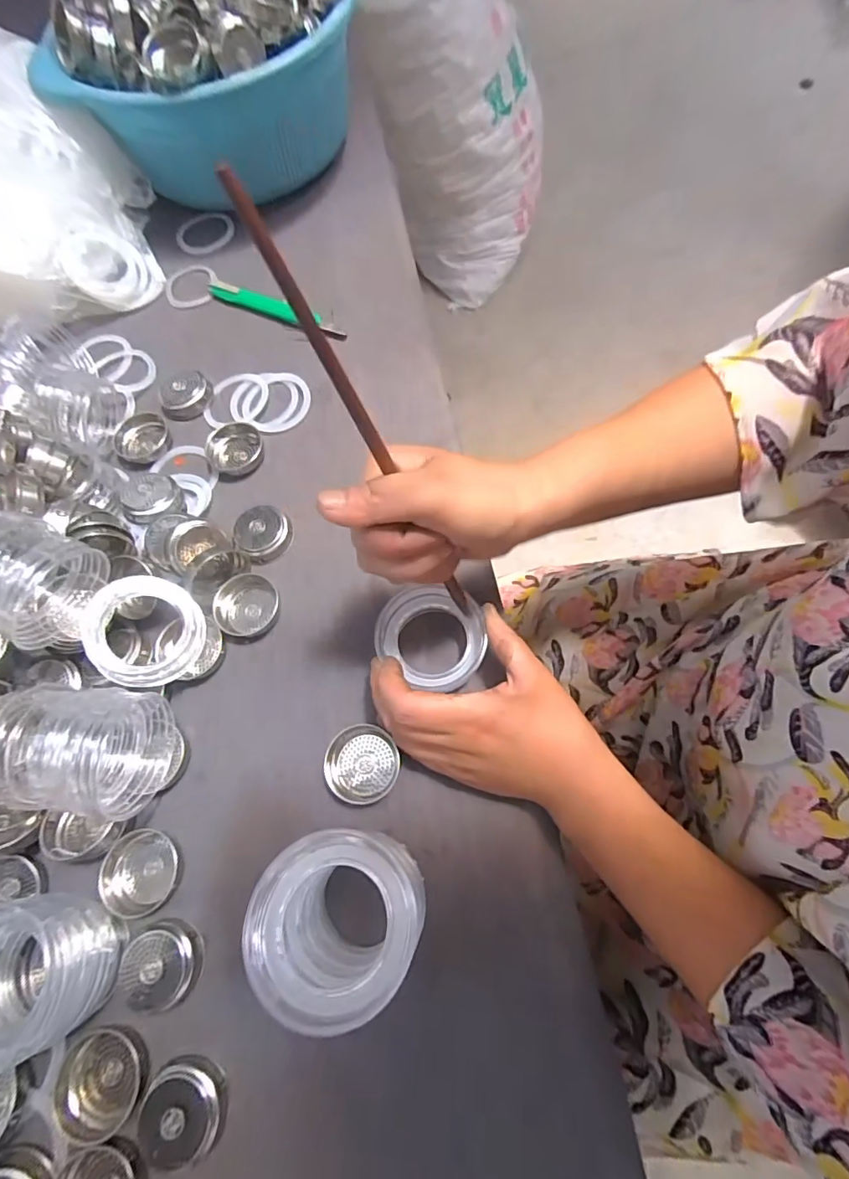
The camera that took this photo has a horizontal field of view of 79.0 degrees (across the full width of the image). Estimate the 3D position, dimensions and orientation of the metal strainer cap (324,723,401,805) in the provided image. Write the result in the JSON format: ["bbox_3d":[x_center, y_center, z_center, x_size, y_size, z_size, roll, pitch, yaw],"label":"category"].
[{"bbox_3d":[-0.038,0.106,0.314,0.044,0.014,0.044,-2,69,5],"label":"metal strainer cap"}]

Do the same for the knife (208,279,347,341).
[{"bbox_3d":[-0.131,-0.253,0.464,0.142,0.008,0.021,24,73,14],"label":"knife"}]

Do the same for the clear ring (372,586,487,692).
[{"bbox_3d":[0.004,0.027,0.329,0.072,0.017,0.065,23,72,11],"label":"clear ring"}]

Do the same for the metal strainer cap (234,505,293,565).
[{"bbox_3d":[-0.118,-0.042,0.379,0.040,0.014,0.041,-1,69,2],"label":"metal strainer cap"}]

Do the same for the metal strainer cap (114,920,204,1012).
[{"bbox_3d":[-0.150,0.208,0.284,0.045,0.014,0.037,0,69,6],"label":"metal strainer cap"}]

